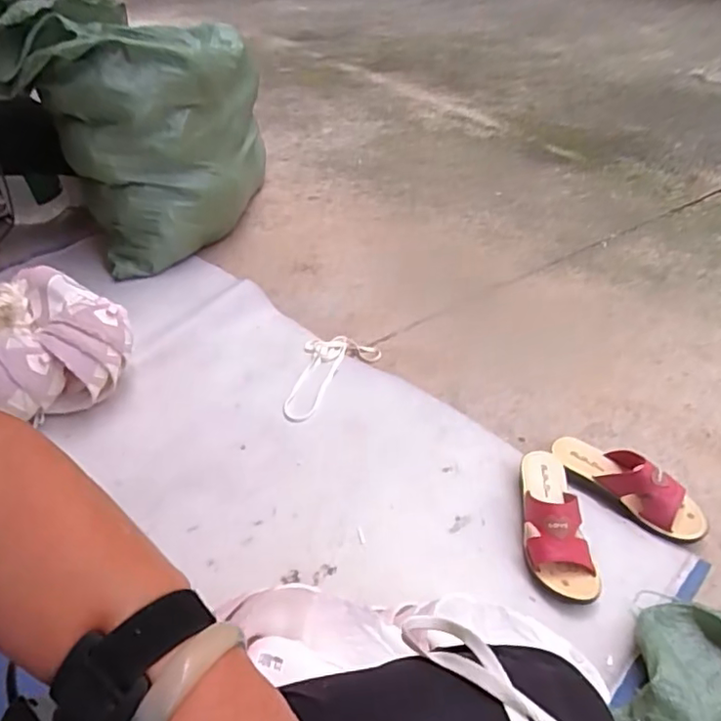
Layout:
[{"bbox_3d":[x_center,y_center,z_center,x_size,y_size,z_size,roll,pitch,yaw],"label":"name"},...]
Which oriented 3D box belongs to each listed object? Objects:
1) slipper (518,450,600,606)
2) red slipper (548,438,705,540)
[{"bbox_3d":[0.269,0.217,0.804,0.084,0.078,0.222,-3,43,5],"label":"slipper"},{"bbox_3d":[0.398,0.180,0.856,0.079,0.073,0.227,-35,49,-26],"label":"red slipper"}]

